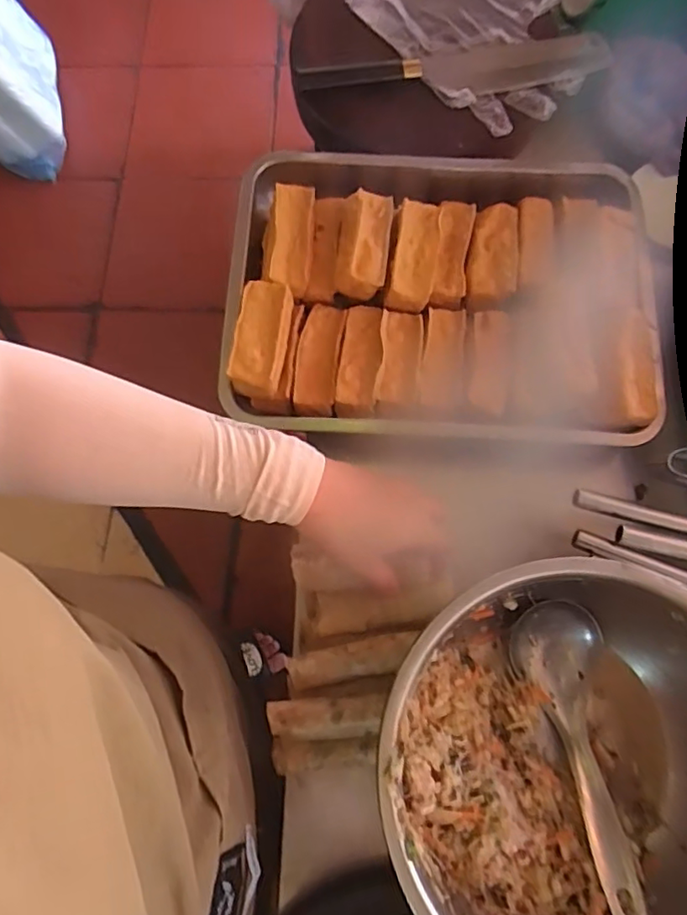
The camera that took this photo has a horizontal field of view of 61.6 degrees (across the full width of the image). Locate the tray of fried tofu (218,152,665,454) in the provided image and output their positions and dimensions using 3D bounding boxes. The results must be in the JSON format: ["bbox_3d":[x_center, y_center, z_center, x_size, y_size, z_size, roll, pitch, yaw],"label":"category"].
[{"bbox_3d":[0.091,-0.159,0.541,0.385,0.055,0.285,2,74,2],"label":"tray of fried tofu"}]

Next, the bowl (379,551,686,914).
[{"bbox_3d":[0.153,0.225,0.415,0.240,0.119,0.262,-1,74,2],"label":"bowl"}]

